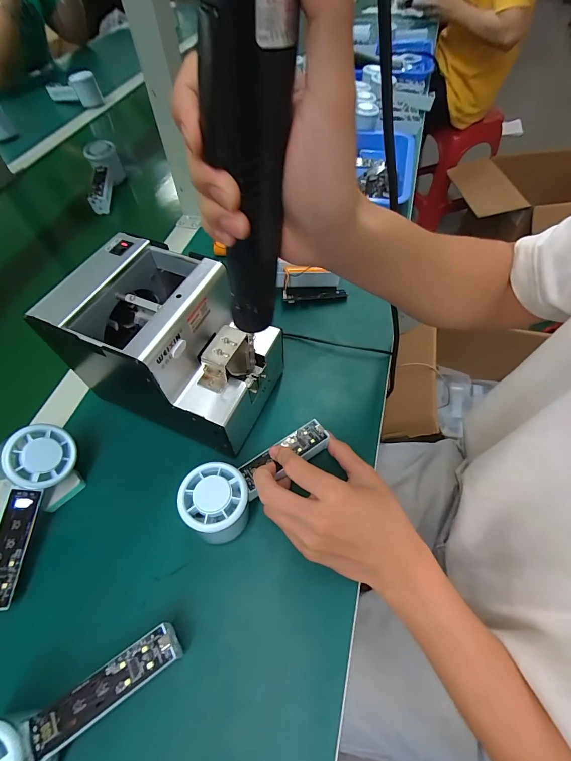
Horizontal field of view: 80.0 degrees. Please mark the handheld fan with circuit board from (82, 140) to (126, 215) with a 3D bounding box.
[{"bbox_3d":[-0.338,-0.380,0.633,0.053,0.067,0.146,-12,57,-6],"label":"handheld fan with circuit board"}]

